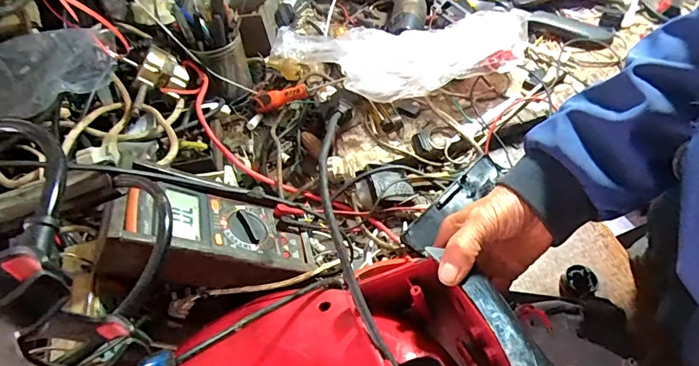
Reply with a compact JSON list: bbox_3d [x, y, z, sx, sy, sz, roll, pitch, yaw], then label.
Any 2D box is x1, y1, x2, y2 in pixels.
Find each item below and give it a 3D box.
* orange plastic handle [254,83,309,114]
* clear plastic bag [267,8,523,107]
[{"bbox_3d":[-0.101,-0.130,0.649,0.078,0.025,0.018,-17,54,7],"label":"orange plastic handle"},{"bbox_3d":[0.072,-0.172,0.582,0.340,0.048,0.120,-6,55,0],"label":"clear plastic bag"}]

